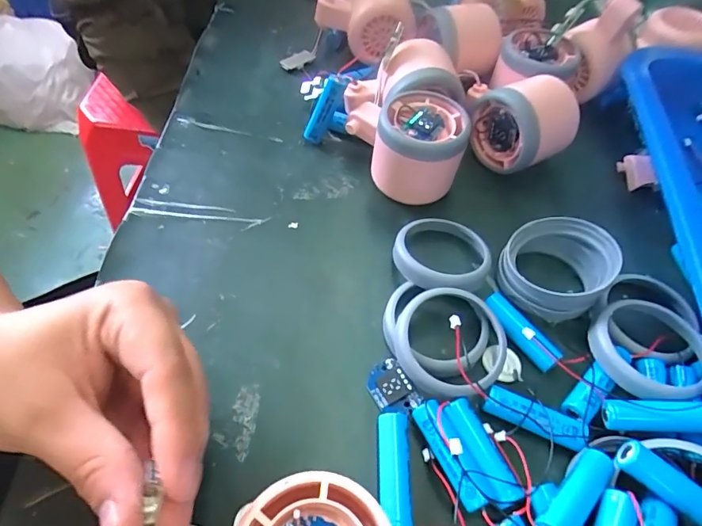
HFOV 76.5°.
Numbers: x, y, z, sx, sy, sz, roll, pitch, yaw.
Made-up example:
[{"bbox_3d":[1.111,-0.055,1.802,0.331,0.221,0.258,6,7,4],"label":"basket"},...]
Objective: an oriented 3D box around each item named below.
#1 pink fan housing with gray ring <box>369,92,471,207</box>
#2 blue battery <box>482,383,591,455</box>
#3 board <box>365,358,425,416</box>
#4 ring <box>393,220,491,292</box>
[{"bbox_3d":[0.044,-0.074,0.294,0.055,0.053,0.051,13,56,6],"label":"pink fan housing with gray ring"},{"bbox_3d":[0.090,0.076,0.219,0.049,0.010,0.013,19,56,10],"label":"blue battery"},{"bbox_3d":[0.020,0.064,0.228,0.020,0.006,0.028,-25,60,-19],"label":"board"},{"bbox_3d":[0.055,-0.006,0.268,0.057,0.009,0.057,0,43,0],"label":"ring"}]

